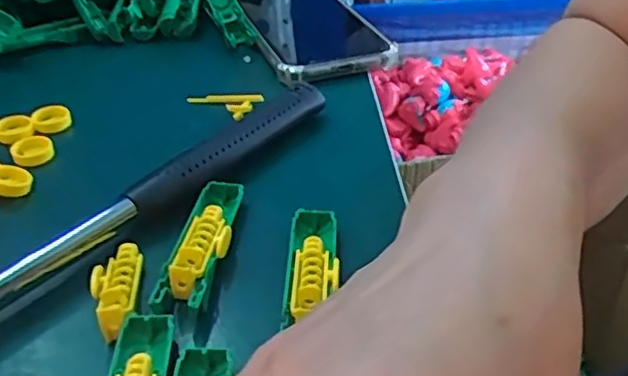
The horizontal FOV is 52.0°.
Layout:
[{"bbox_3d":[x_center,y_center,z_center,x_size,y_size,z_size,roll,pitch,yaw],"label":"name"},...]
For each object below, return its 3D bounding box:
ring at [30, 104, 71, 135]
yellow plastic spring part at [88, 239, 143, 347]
[{"bbox_3d":[-0.141,-0.037,0.347,0.020,0.010,0.015,-14,38,-19],"label":"ring"},{"bbox_3d":[-0.076,0.036,0.244,0.018,0.012,0.045,-5,36,-6],"label":"yellow plastic spring part"}]

